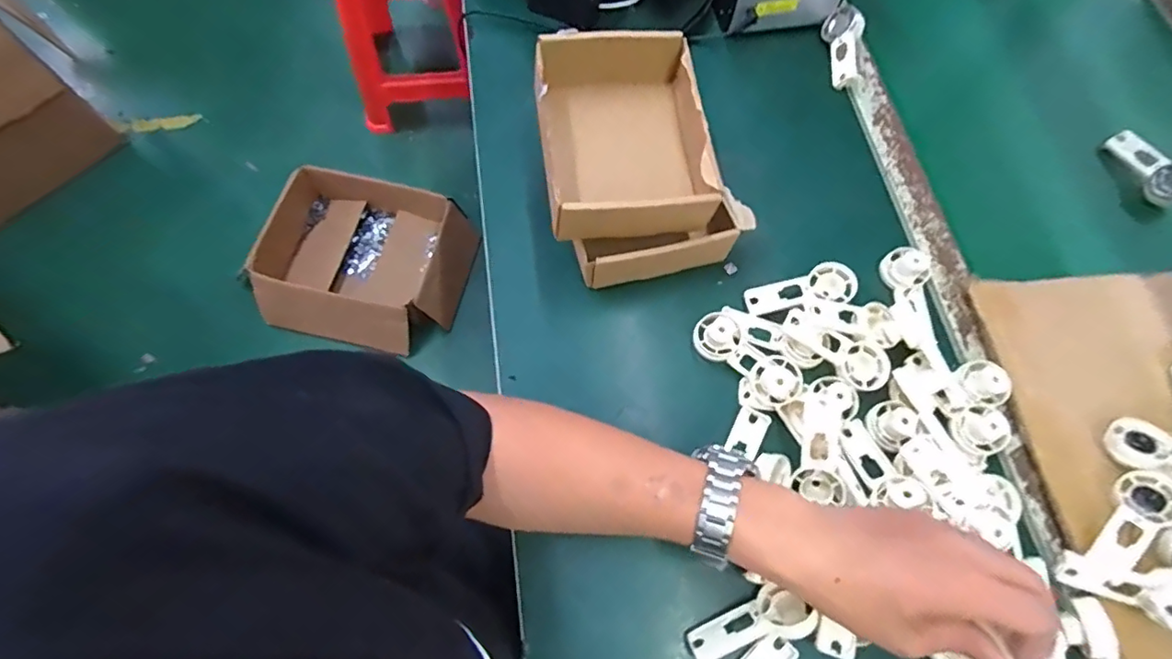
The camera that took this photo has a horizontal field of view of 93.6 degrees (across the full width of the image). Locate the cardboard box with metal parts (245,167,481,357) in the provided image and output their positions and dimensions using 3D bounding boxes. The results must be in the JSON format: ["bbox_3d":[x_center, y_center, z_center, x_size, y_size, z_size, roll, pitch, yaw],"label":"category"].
[{"bbox_3d":[-0.484,-0.156,1.225,0.426,0.139,0.404,13,68,3],"label":"cardboard box with metal parts"}]

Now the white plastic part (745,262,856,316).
[{"bbox_3d":[0.189,-0.031,0.484,0.092,0.019,0.038,-16,70,-8],"label":"white plastic part"}]

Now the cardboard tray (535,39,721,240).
[{"bbox_3d":[0.029,-0.159,0.465,0.141,0.066,0.168,0,68,-3],"label":"cardboard tray"}]

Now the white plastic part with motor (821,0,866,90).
[{"bbox_3d":[0.282,-0.309,0.593,0.033,0.031,0.095,0,68,-3],"label":"white plastic part with motor"}]

